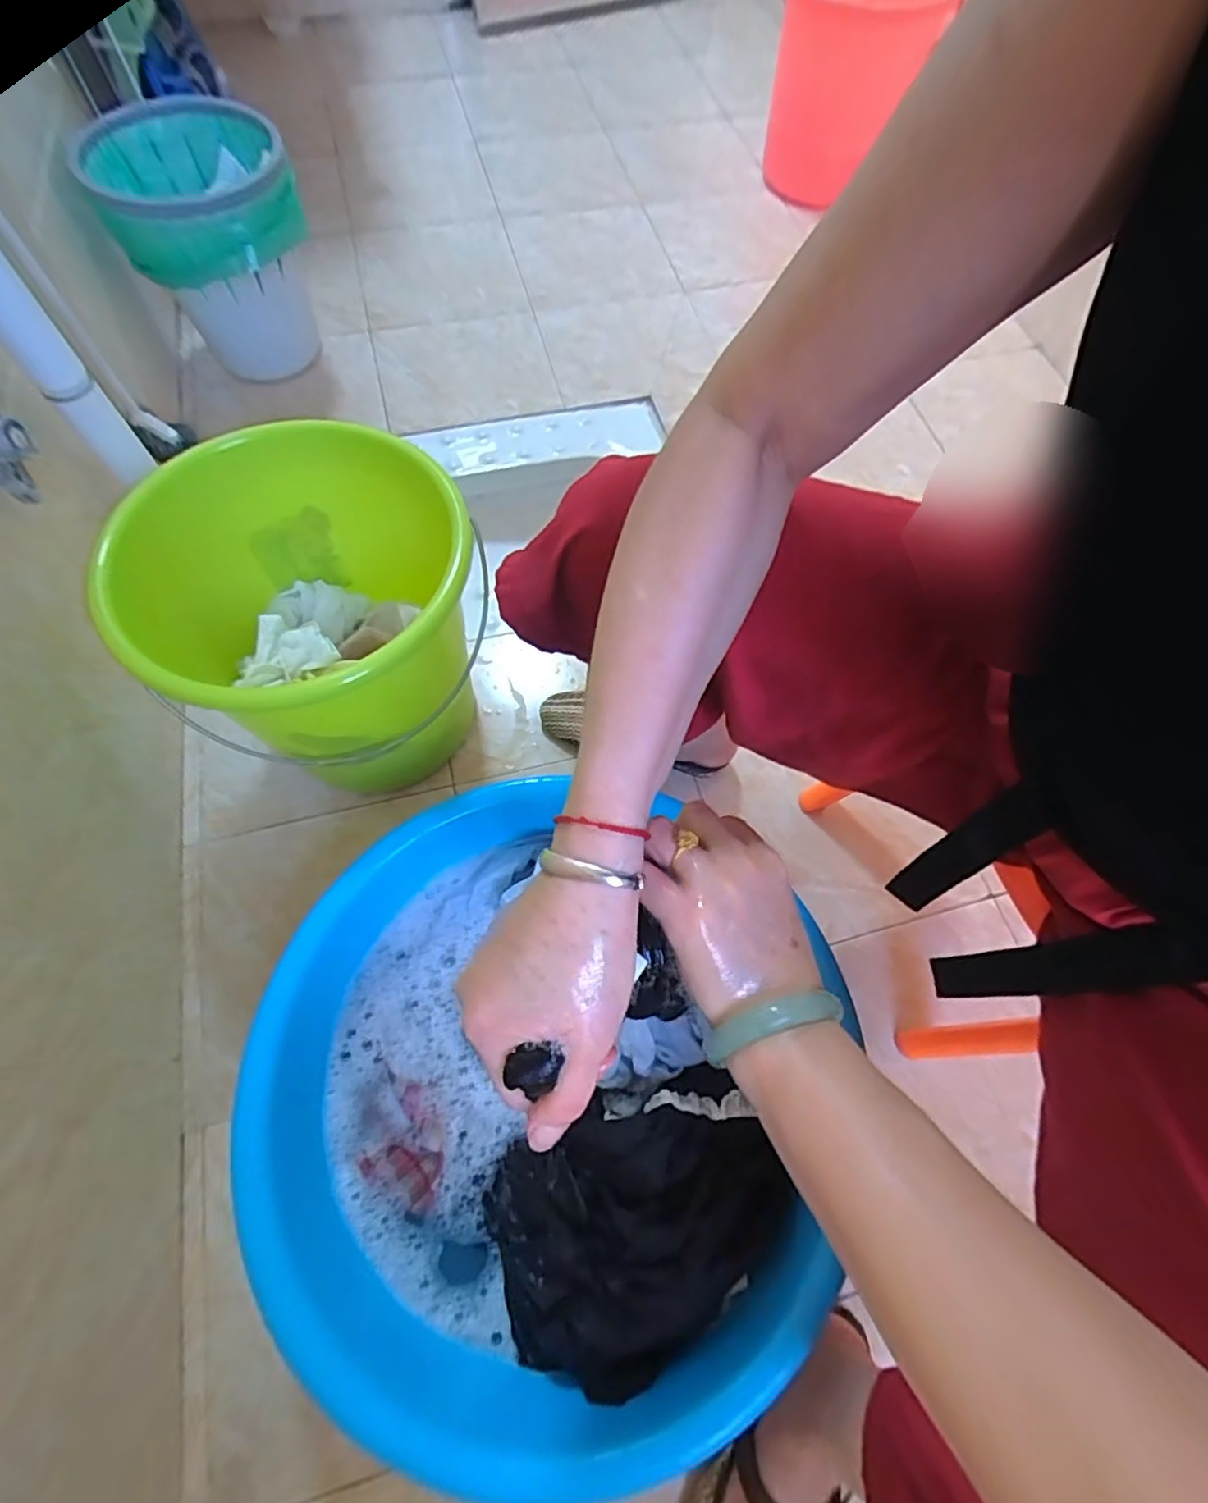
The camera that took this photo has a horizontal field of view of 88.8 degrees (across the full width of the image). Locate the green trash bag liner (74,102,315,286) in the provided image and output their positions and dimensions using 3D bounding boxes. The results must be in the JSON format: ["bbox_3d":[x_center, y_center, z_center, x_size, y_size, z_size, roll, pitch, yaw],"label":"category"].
[{"bbox_3d":[-0.558,-0.775,0.845,0.247,0.124,0.251,-24,69,-12],"label":"green trash bag liner"}]

